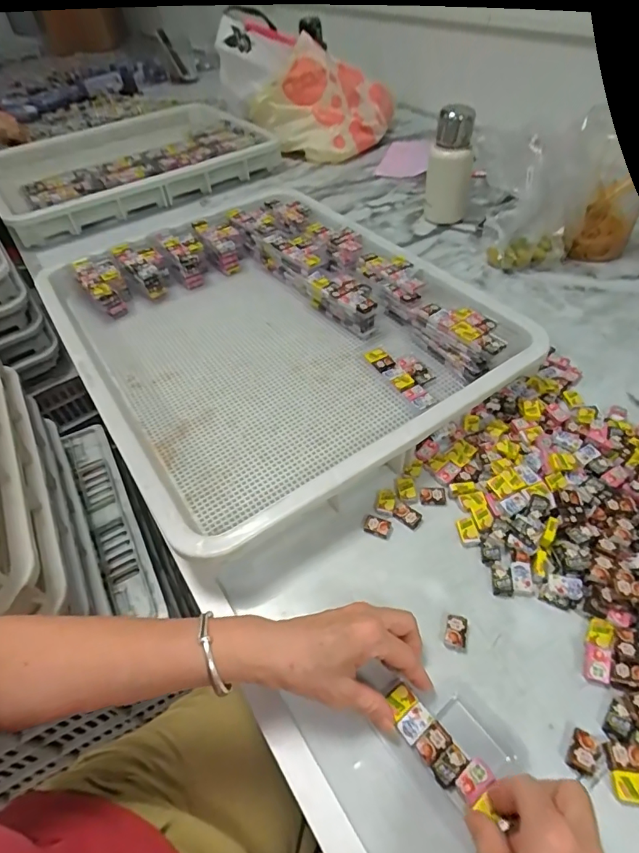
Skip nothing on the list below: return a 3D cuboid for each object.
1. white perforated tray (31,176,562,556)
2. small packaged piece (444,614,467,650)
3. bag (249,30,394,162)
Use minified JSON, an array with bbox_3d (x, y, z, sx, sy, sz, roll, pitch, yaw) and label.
[{"bbox_3d":[-0.075,-0.142,0.655,0.494,0.074,0.588,-30,52,-20],"label":"white perforated tray"},{"bbox_3d":[0.118,0.176,0.401,0.017,0.009,0.024,8,50,13],"label":"small packaged piece"},{"bbox_3d":[0.029,-0.841,1.209,0.385,0.213,0.198,-18,49,-11],"label":"bag"}]

